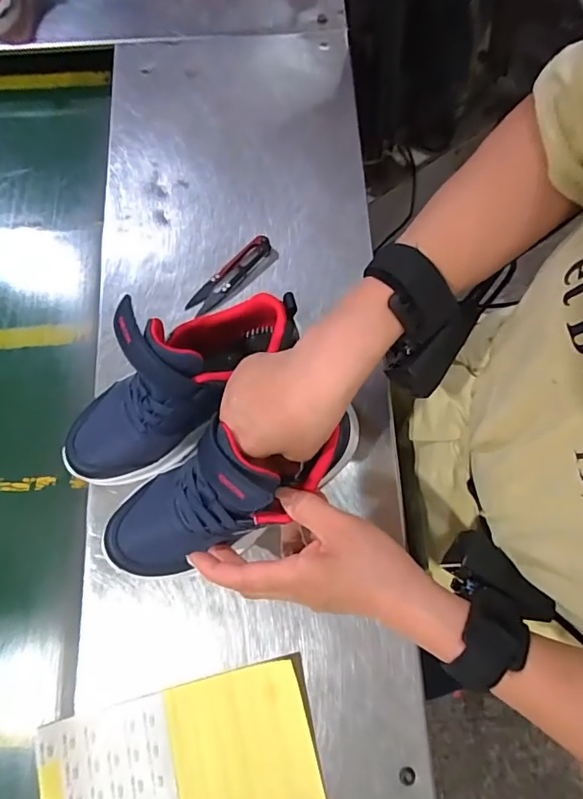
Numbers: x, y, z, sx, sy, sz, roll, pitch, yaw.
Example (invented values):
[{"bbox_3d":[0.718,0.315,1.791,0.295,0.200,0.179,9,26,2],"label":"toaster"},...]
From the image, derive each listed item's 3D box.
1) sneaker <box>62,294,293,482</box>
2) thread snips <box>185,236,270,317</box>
[{"bbox_3d":[-0.092,-0.012,0.388,0.094,0.106,0.192,39,78,9],"label":"sneaker"},{"bbox_3d":[-0.060,-0.122,0.494,0.023,0.015,0.101,43,79,10],"label":"thread snips"}]

